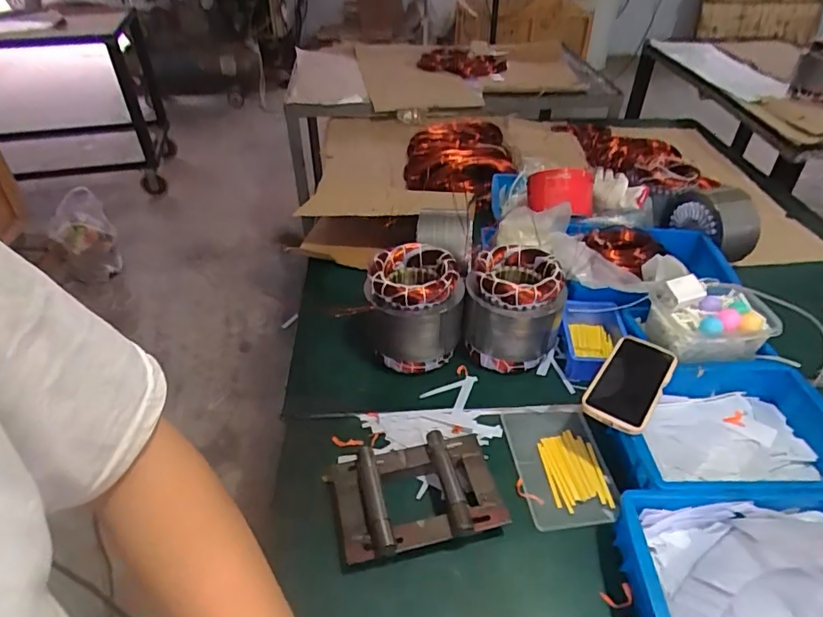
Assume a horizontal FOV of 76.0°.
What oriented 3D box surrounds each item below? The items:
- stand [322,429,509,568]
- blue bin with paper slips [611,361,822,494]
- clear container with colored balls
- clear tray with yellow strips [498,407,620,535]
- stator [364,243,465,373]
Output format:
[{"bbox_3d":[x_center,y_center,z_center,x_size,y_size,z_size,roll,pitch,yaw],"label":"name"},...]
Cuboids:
[{"bbox_3d":[0.003,0.230,0.663,0.201,0.047,0.147,-9,41,-11],"label":"stand"},{"bbox_3d":[0.417,0.168,0.695,0.285,0.079,0.208,-1,40,-1],"label":"blue bin with paper slips"},{"bbox_3d":[0.455,0.018,0.797,0.176,0.068,0.112,-7,41,-9],"label":"clear container with colored balls"},{"bbox_3d":[0.202,0.208,0.714,0.119,0.016,0.176,-5,40,-6],"label":"clear tray with yellow strips"},{"bbox_3d":[0.005,0.005,0.835,0.147,0.165,0.134,-1,40,-1],"label":"stator"}]

